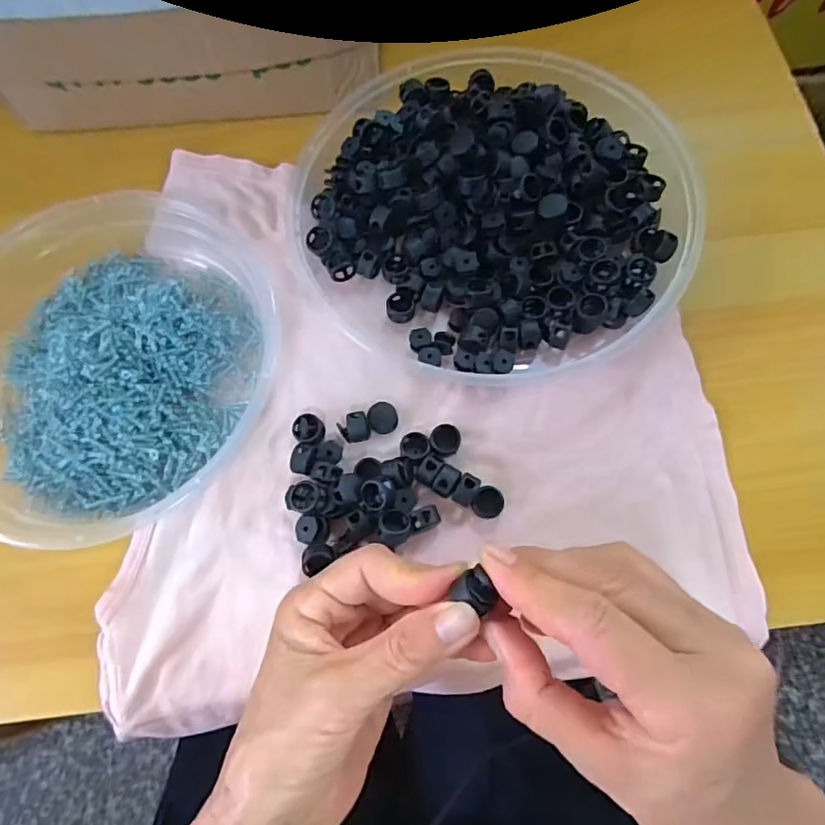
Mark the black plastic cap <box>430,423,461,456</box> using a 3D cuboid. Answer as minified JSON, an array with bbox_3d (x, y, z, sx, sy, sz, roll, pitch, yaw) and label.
[{"bbox_3d":[0.018,0.016,0.304,0.017,0.010,0.016,-1,72,2],"label":"black plastic cap"}]

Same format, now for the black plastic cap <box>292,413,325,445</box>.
[{"bbox_3d":[-0.058,0.010,0.310,0.016,0.011,0.018,-42,76,-11],"label":"black plastic cap"}]

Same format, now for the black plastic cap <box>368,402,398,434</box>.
[{"bbox_3d":[-0.017,0.004,0.310,0.016,0.011,0.017,-1,72,2],"label":"black plastic cap"}]

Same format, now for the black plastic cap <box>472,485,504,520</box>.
[{"bbox_3d":[0.040,0.048,0.291,0.016,0.012,0.016,-1,72,2],"label":"black plastic cap"}]

